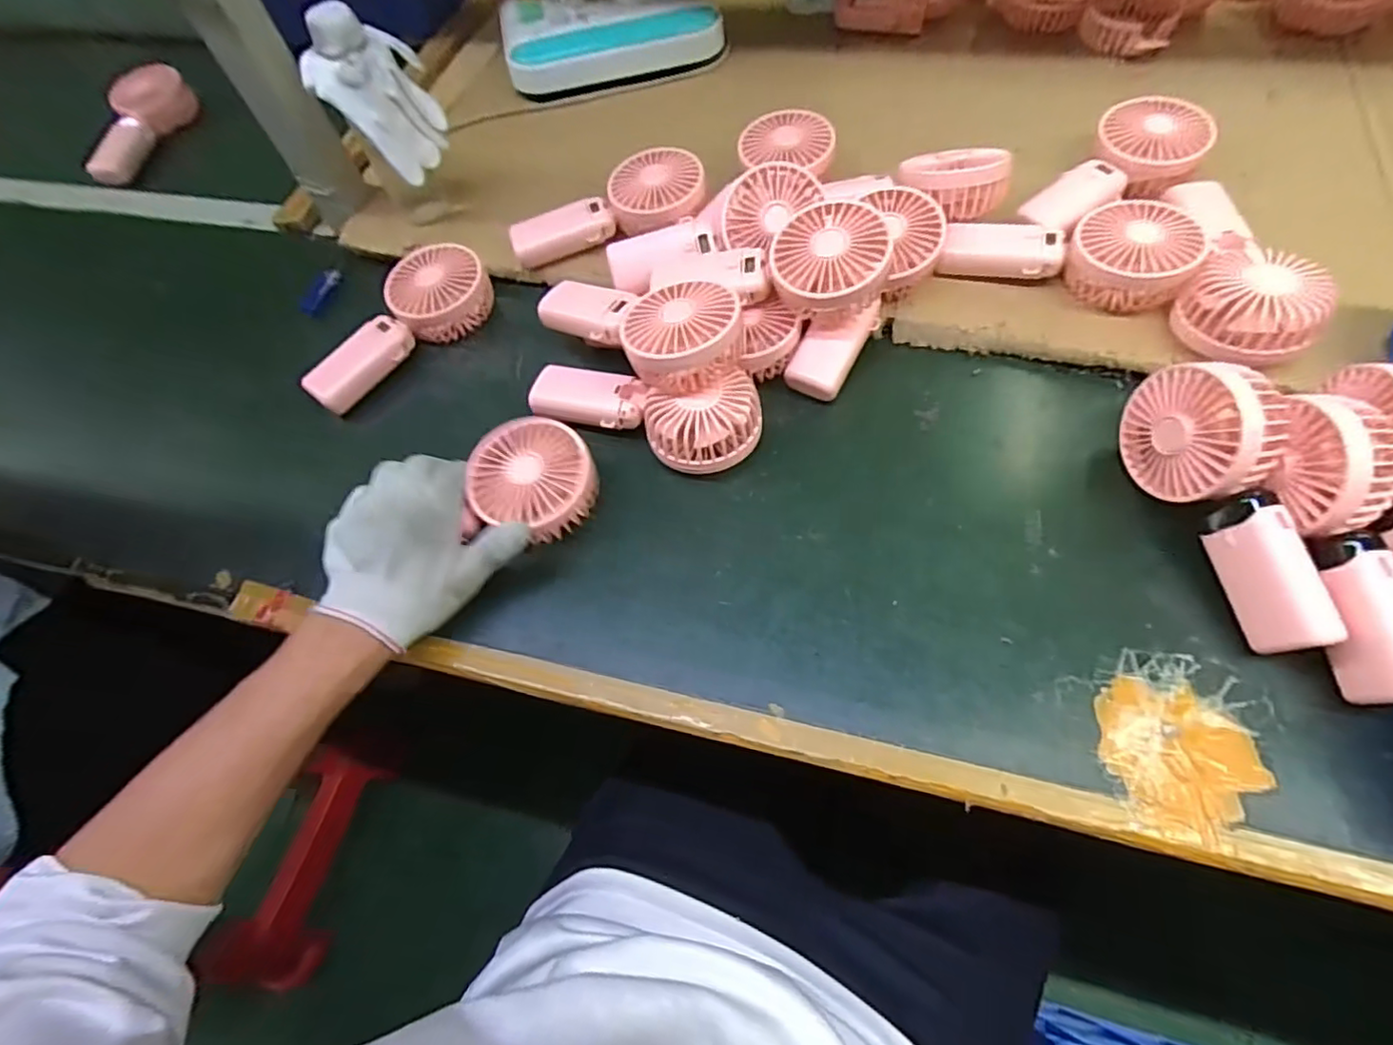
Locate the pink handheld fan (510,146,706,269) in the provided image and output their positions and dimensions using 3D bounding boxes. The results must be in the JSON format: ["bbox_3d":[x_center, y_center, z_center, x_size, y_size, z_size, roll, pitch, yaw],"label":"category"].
[{"bbox_3d":[-0.080,-0.284,0.563,0.178,0.054,0.078,-13,63,-2],"label":"pink handheld fan"}]

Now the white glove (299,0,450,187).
[{"bbox_3d":[-0.257,-0.339,0.488,0.090,0.101,0.076,-25,63,-9],"label":"white glove"}]

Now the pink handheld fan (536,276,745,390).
[{"bbox_3d":[-0.043,-0.153,0.468,0.179,0.044,0.092,24,65,30],"label":"pink handheld fan"}]

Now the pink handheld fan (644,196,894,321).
[{"bbox_3d":[0.057,-0.198,0.476,0.179,0.057,0.094,5,63,20],"label":"pink handheld fan"}]

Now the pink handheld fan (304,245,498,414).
[{"bbox_3d":[-0.257,-0.169,0.520,0.074,0.040,0.179,38,72,21],"label":"pink handheld fan"}]

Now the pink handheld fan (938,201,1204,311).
[{"bbox_3d":[0.294,-0.215,0.486,0.178,0.048,0.080,12,63,22],"label":"pink handheld fan"}]

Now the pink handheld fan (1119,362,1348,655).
[{"bbox_3d":[0.335,-0.013,0.379,0.046,0.094,0.177,-9,61,0],"label":"pink handheld fan"}]

